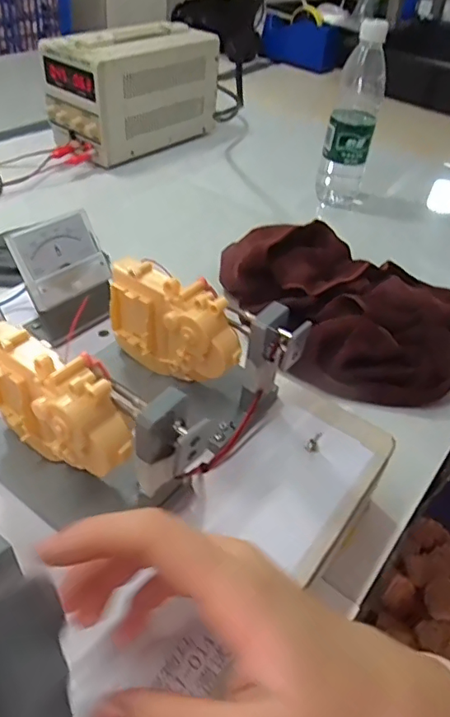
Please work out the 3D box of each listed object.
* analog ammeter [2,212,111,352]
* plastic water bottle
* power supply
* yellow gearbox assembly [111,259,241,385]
[{"bbox_3d":[-0.114,-0.058,0.383,0.049,0.072,0.067,33,48,25],"label":"analog ammeter"},{"bbox_3d":[0.171,-0.312,0.693,0.062,0.231,0.059,14,43,7],"label":"plastic water bottle"},{"bbox_3d":[-0.137,-0.416,0.821,0.117,0.168,0.258,35,49,27],"label":"power supply"},{"bbox_3d":[-0.032,-0.019,0.332,0.093,0.068,0.034,35,49,27],"label":"yellow gearbox assembly"}]

